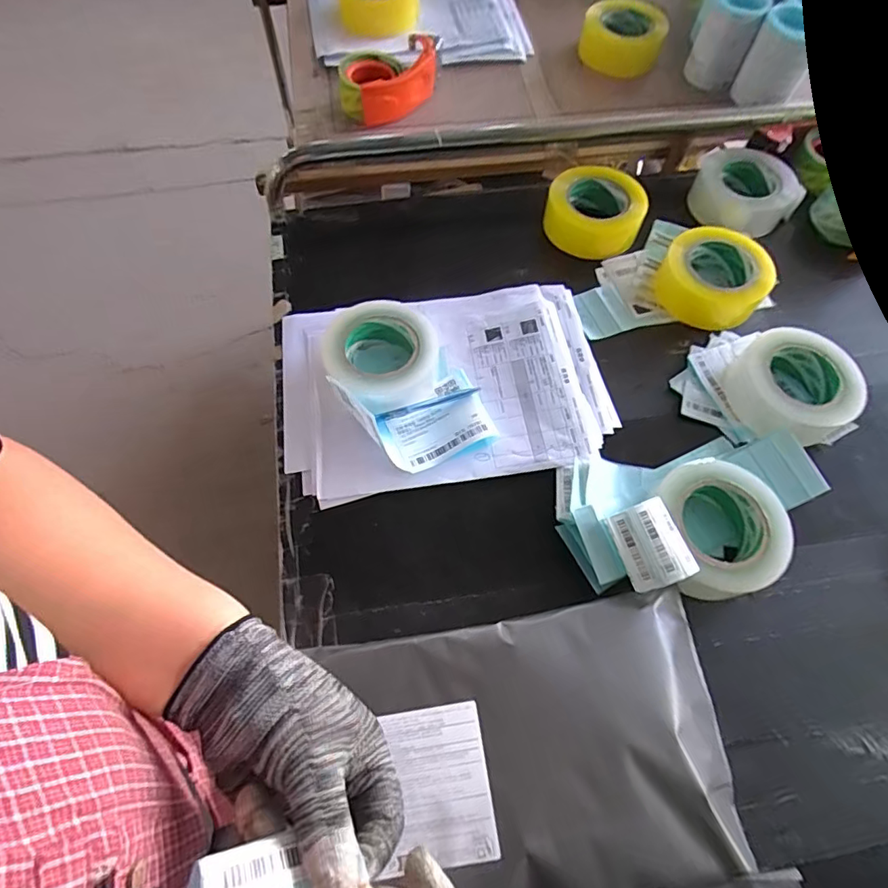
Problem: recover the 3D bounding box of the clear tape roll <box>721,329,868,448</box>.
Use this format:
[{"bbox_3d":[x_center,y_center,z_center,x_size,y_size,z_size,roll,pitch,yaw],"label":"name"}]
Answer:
[{"bbox_3d":[0.375,-0.060,0.576,0.107,0.066,0.114,1,64,-2],"label":"clear tape roll"}]

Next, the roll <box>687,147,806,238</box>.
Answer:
[{"bbox_3d":[0.406,-0.340,0.726,0.105,0.064,0.132,-38,71,-18],"label":"roll"}]

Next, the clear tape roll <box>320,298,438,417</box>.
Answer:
[{"bbox_3d":[-0.068,-0.096,0.584,0.120,0.048,0.121,1,64,-2],"label":"clear tape roll"}]

